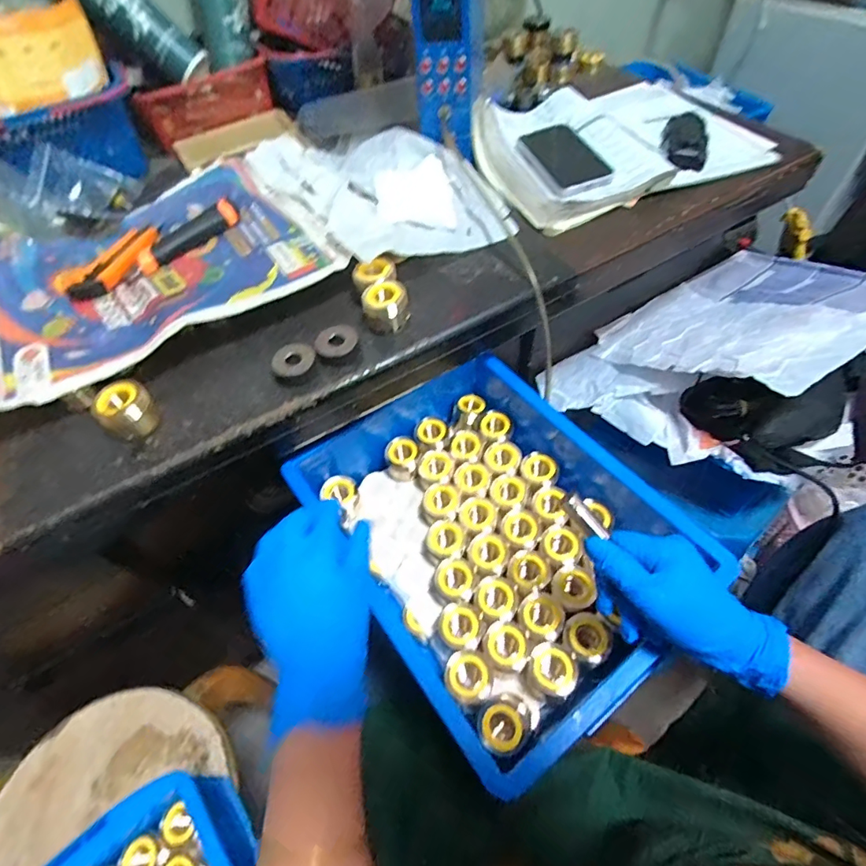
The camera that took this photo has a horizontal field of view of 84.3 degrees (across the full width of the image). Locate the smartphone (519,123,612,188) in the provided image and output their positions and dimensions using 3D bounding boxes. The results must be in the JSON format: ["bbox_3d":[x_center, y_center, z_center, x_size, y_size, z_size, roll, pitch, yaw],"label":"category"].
[{"bbox_3d":[0.168,-0.359,0.614,0.069,0.010,0.142,-15,55,-6],"label":"smartphone"}]

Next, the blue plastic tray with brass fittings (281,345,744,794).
[{"bbox_3d":[0.050,0.092,0.477,0.261,0.100,0.353,-33,59,-17],"label":"blue plastic tray with brass fittings"}]

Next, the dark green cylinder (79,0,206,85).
[{"bbox_3d":[-0.400,-0.551,0.639,0.063,0.176,0.061,-29,44,38],"label":"dark green cylinder"}]

